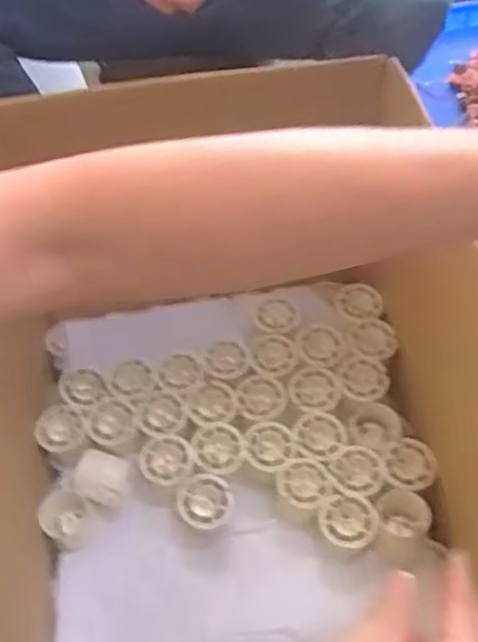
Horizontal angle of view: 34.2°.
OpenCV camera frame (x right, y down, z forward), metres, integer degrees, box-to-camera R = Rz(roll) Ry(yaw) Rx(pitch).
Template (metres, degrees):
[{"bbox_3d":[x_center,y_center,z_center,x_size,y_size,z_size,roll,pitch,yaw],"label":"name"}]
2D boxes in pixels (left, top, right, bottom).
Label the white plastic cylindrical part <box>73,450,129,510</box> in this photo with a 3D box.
[{"bbox_3d":[-0.145,0.172,0.836,0.049,0.038,0.049,-1,55,2],"label":"white plastic cylindrical part"}]

